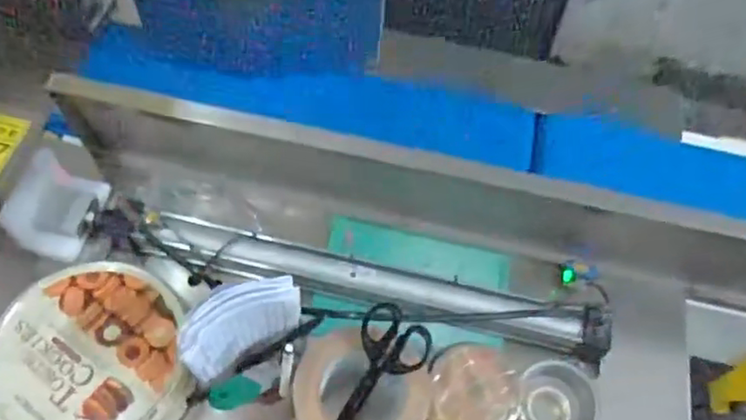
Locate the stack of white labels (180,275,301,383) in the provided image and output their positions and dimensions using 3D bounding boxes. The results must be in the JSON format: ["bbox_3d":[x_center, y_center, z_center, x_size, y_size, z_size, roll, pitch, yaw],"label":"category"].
[{"bbox_3d":[-0.114,0.101,0.555,0.103,0.093,0.033,-29,65,-19],"label":"stack of white labels"}]

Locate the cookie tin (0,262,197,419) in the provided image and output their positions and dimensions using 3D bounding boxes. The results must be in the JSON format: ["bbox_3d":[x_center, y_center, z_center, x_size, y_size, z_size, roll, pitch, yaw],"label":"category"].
[{"bbox_3d":[-0.265,0.141,0.613,0.170,0.062,0.185,1,59,-2],"label":"cookie tin"}]

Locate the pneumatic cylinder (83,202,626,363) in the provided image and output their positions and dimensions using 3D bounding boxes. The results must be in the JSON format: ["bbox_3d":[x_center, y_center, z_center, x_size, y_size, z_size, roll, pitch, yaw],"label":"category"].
[{"bbox_3d":[-0.032,0.076,0.690,0.568,0.052,0.049,11,59,4],"label":"pneumatic cylinder"}]

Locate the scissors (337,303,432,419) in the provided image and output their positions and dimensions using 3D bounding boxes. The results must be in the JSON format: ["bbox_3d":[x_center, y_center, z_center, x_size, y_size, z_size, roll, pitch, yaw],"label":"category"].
[{"bbox_3d":[0.002,0.146,0.585,0.064,0.141,0.020,36,28,17],"label":"scissors"}]

